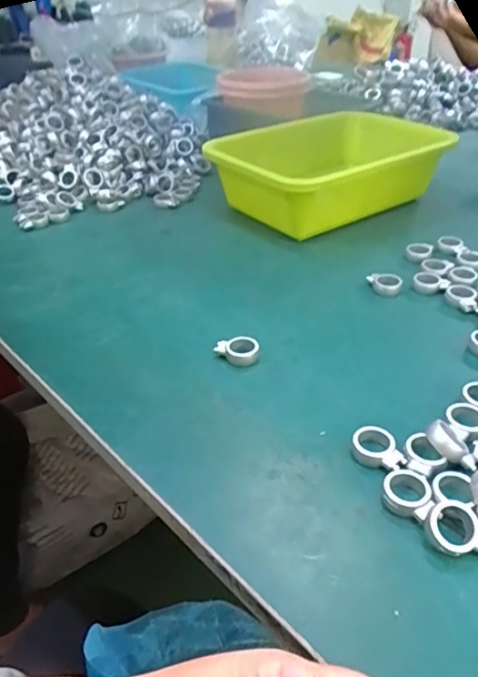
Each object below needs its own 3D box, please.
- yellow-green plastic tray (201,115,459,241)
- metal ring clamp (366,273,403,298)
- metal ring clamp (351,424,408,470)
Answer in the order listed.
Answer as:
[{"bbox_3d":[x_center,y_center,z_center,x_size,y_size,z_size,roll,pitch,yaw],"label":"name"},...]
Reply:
[{"bbox_3d":[0.109,-0.205,0.650,0.285,0.085,0.200,-22,39,-26],"label":"yellow-green plastic tray"},{"bbox_3d":[0.135,-0.050,0.488,0.030,0.011,0.024,4,35,9],"label":"metal ring clamp"},{"bbox_3d":[0.084,0.069,0.320,0.025,0.013,0.033,-11,35,-12],"label":"metal ring clamp"}]

